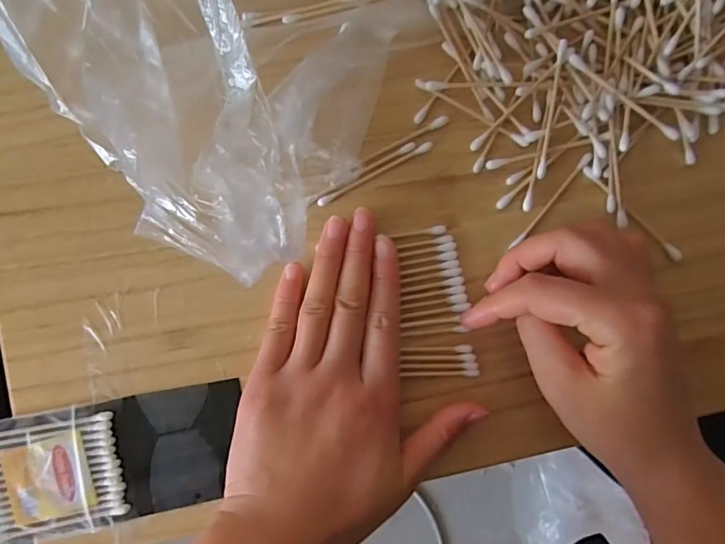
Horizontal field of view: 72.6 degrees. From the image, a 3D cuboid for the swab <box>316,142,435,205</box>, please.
[{"bbox_3d":[0.007,-0.055,0.271,0.070,0.004,0.005,-28,87,-4],"label":"swab"}]

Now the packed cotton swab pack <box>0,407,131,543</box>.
[{"bbox_3d":[-0.182,0.109,0.257,0.108,0.005,0.065,-12,86,-3],"label":"packed cotton swab pack"}]

